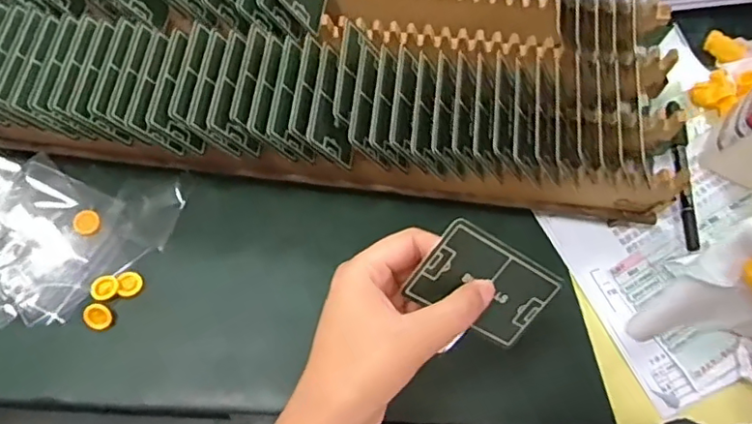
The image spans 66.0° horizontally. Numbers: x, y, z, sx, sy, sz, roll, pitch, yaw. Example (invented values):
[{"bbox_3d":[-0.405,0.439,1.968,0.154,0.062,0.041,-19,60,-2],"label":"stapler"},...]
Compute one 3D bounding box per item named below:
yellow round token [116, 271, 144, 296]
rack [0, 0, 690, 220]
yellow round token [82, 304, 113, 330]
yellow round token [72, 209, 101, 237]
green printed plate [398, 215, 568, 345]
[{"bbox_3d":[-0.198,0.058,0.466,0.018,0.006,0.020,-9,69,-4],"label":"yellow round token"},{"bbox_3d":[-0.071,-0.114,0.474,0.566,0.099,0.210,8,69,3],"label":"rack"},{"bbox_3d":[-0.216,0.082,0.451,0.020,0.004,0.020,0,89,-17],"label":"yellow round token"},{"bbox_3d":[-0.242,0.008,0.484,0.020,0.004,0.022,0,68,0],"label":"yellow round token"},{"bbox_3d":[0.061,0.041,0.324,0.081,0.004,0.051,30,106,-23],"label":"green printed plate"}]

